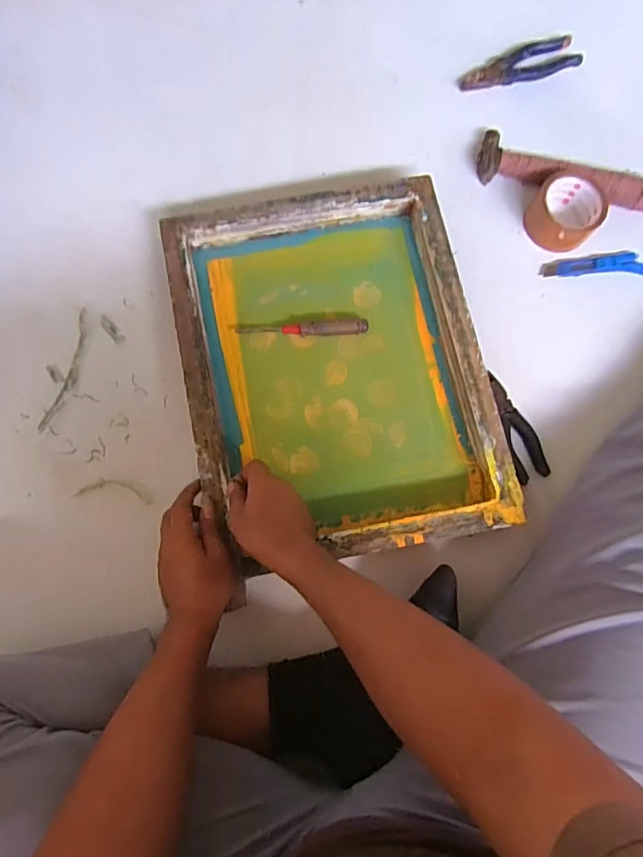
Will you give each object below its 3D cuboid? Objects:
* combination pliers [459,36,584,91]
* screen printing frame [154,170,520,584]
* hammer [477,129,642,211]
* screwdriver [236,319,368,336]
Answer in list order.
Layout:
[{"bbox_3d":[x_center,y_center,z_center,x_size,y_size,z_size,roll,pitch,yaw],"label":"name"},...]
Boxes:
[{"bbox_3d":[0.300,-0.558,0.745,0.187,0.020,0.053,-15,79,-4],"label":"combination pliers"},{"bbox_3d":[0.014,-0.076,0.603,0.349,0.051,0.444,-11,79,-4],"label":"screen printing frame"},{"bbox_3d":[0.353,-0.356,0.696,0.263,0.033,0.081,21,78,3],"label":"hammer"},{"bbox_3d":[-0.024,-0.129,0.635,0.168,0.019,0.017,-3,78,-2],"label":"screwdriver"}]

